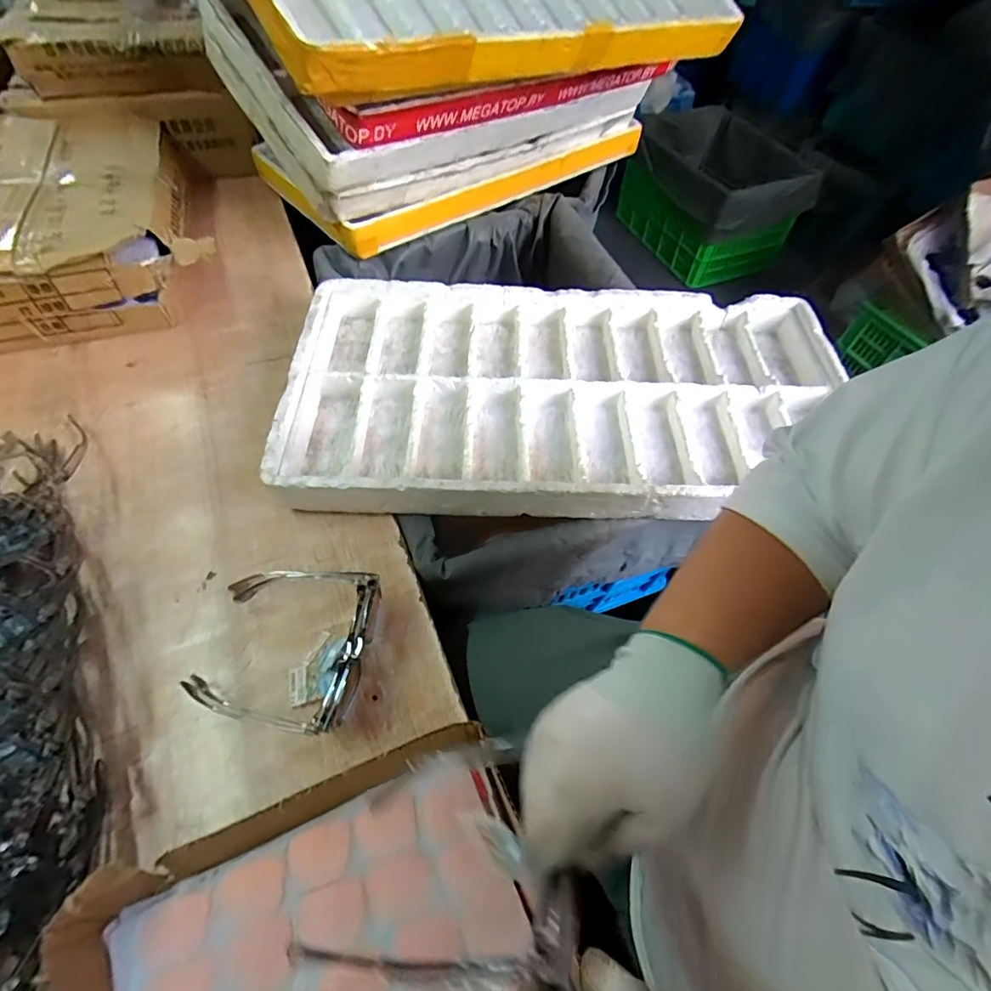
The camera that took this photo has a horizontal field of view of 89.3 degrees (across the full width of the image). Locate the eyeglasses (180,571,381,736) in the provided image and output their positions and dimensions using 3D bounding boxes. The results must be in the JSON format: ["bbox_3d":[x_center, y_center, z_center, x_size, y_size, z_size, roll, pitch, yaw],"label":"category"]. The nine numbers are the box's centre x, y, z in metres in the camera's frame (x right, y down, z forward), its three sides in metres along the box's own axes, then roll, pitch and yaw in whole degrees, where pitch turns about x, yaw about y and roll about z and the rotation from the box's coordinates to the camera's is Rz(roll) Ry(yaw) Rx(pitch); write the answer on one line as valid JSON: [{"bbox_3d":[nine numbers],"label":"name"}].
[{"bbox_3d":[-0.199,0.135,0.478,0.158,0.045,0.153,8,57,4],"label":"eyeglasses"}]

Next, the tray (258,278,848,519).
[{"bbox_3d":[0.099,-0.137,0.646,0.681,0.061,0.350,1,57,0],"label":"tray"}]

